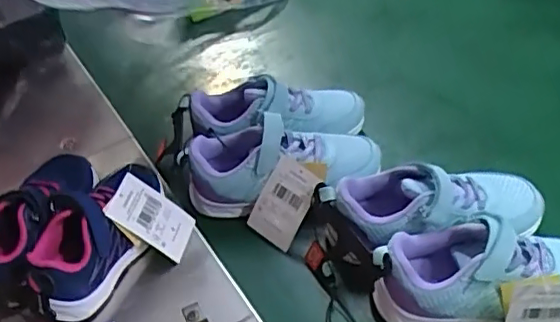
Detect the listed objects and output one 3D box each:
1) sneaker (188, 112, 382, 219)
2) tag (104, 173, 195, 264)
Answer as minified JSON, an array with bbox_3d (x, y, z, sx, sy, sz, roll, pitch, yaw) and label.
[{"bbox_3d":[0.002,0.001,0.546,0.175,0.075,0.066,-8,49,0],"label":"sneaker"},{"bbox_3d":[-0.110,0.050,0.500,0.075,0.007,0.045,36,47,-16],"label":"tag"}]

